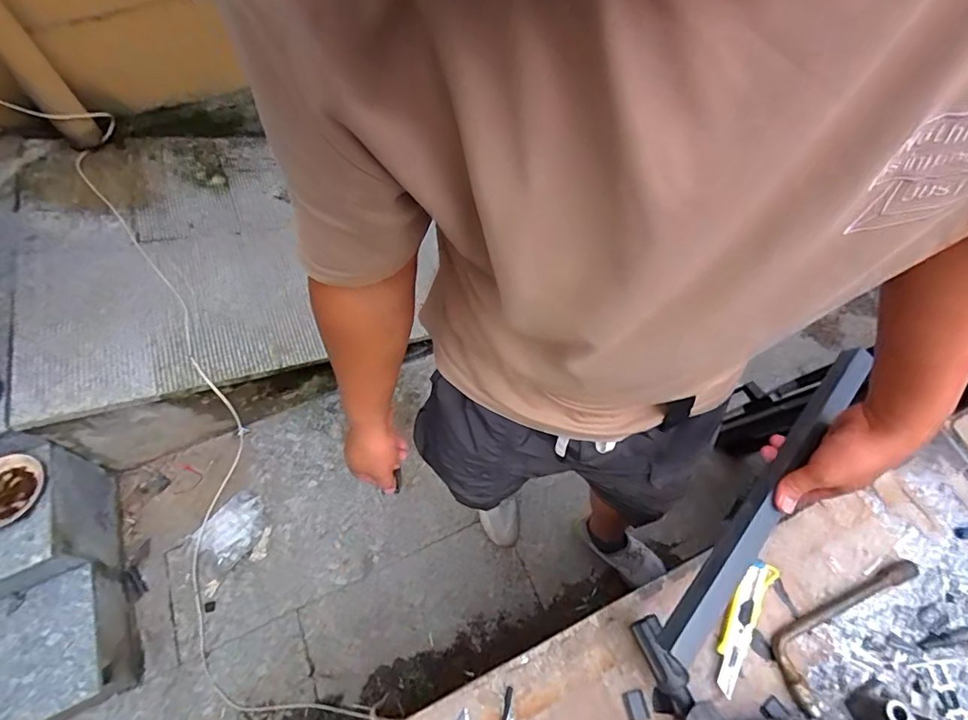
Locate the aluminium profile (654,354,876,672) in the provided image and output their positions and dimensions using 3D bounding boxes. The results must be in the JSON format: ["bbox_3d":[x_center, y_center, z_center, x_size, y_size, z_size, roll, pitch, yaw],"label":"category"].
[{"bbox_3d":[0.332,0.141,0.539,0.035,0.031,0.437,37,69,20],"label":"aluminium profile"}]

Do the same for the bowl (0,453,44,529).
[{"bbox_3d":[-1.256,0.343,1.237,0.173,0.040,0.181,0,59,0],"label":"bowl"}]

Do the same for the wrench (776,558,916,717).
[{"bbox_3d":[0.482,0.342,0.636,0.265,0.020,0.072,-33,64,-18],"label":"wrench"}]

